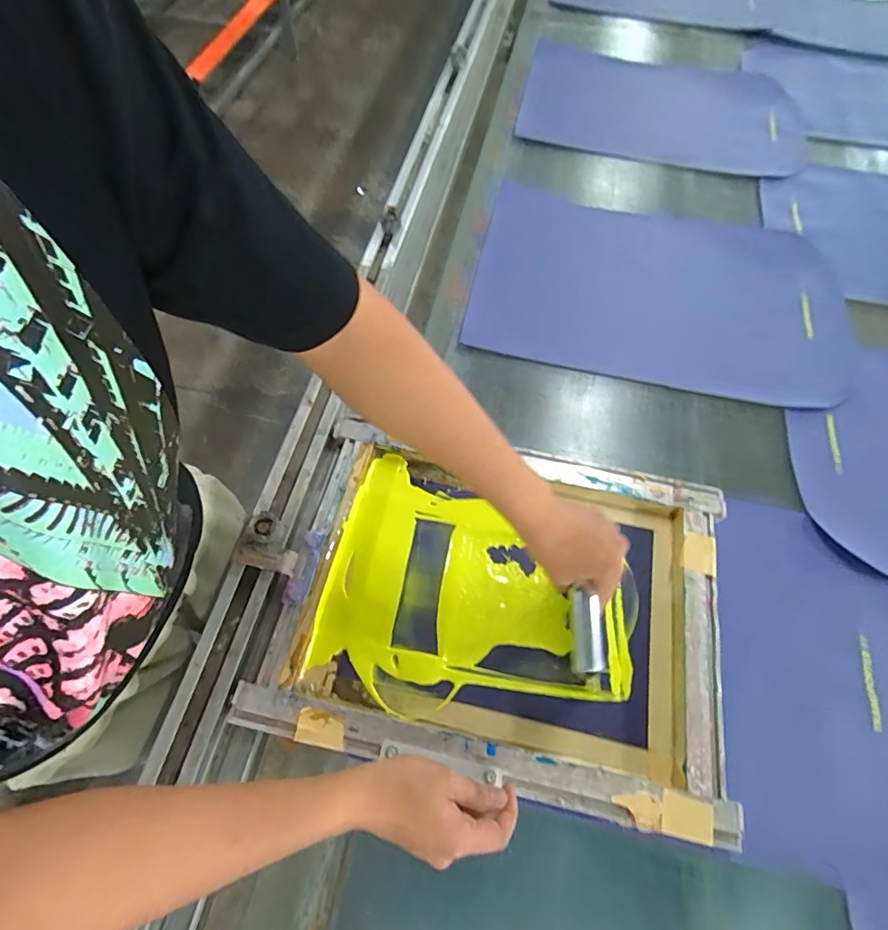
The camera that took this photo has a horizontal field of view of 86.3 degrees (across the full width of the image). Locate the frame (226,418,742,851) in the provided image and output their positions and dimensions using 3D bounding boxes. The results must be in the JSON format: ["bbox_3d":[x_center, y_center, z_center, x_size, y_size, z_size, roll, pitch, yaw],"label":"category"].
[{"bbox_3d":[0.066,0.150,0.548,0.474,0.040,0.360,11,63,5],"label":"frame"}]

